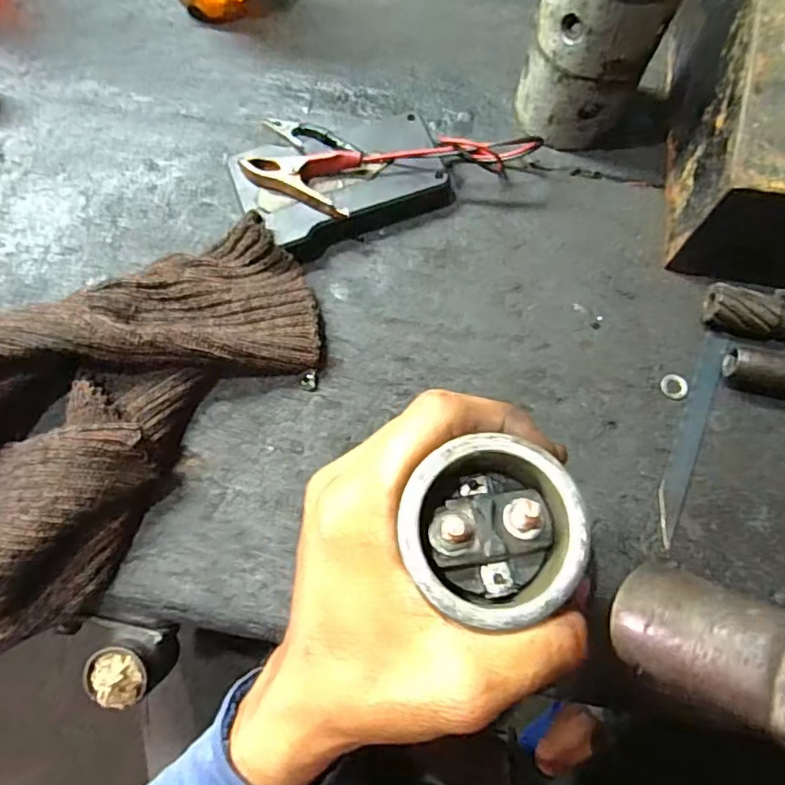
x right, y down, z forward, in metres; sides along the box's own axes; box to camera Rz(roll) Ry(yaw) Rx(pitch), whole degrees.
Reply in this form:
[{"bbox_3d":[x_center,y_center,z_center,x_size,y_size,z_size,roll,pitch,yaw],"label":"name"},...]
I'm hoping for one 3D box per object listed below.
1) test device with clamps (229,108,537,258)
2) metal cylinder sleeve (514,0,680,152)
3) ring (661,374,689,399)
[{"bbox_3d":[-0.017,-0.135,0.339,0.145,0.034,0.084,-26,74,-8],"label":"test device with clamps"},{"bbox_3d":[0.113,-0.200,0.320,0.063,0.113,0.068,0,72,0],"label":"metal cylinder sleeve"},{"bbox_3d":[0.152,-0.004,0.312,0.014,0.004,0.015,0,72,0],"label":"ring"}]

